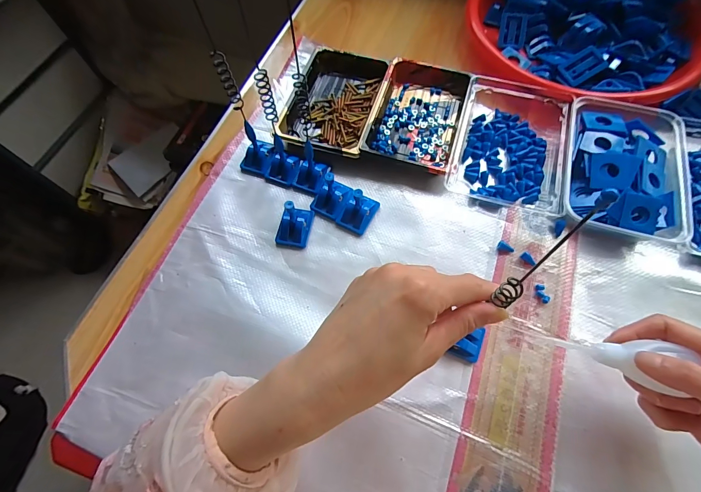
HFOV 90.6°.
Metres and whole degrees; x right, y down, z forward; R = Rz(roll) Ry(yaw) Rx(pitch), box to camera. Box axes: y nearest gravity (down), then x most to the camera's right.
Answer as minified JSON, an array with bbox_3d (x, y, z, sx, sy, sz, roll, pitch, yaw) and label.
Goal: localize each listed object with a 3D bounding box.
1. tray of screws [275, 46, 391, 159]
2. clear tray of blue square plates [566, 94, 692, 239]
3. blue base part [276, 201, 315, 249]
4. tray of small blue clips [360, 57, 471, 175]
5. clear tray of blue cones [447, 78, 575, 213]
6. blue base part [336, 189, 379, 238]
[{"bbox_3d":[-0.021,-0.182,0.433,0.110,0.022,0.170,14,67,9],"label":"tray of screws"},{"bbox_3d":[0.284,-0.082,0.368,0.113,0.032,0.164,14,67,9],"label":"clear tray of blue square plates"},{"bbox_3d":[-0.061,-0.028,0.362,0.033,0.040,0.044,8,67,7],"label":"blue base part"},{"bbox_3d":[0.082,-0.160,0.420,0.100,0.023,0.155,15,67,9],"label":"tray of small blue clips"},{"bbox_3d":[0.183,-0.125,0.397,0.114,0.031,0.166,15,67,9],"label":"clear tray of blue cones"},{"bbox_3d":[0.008,-0.042,0.368,0.032,0.037,0.043,27,70,14],"label":"blue base part"}]

